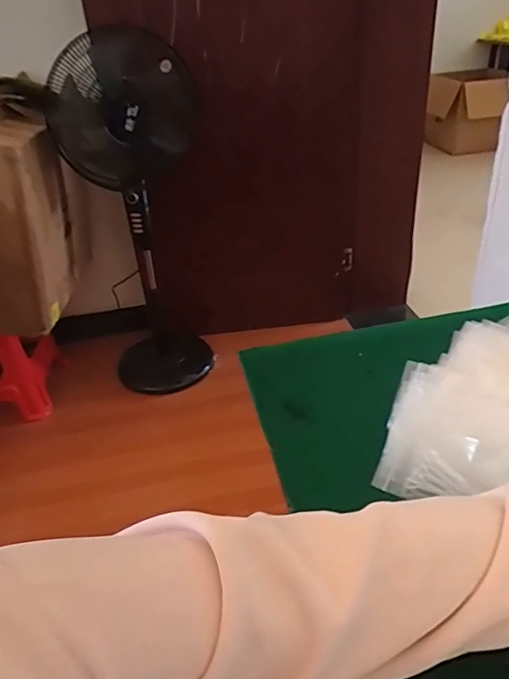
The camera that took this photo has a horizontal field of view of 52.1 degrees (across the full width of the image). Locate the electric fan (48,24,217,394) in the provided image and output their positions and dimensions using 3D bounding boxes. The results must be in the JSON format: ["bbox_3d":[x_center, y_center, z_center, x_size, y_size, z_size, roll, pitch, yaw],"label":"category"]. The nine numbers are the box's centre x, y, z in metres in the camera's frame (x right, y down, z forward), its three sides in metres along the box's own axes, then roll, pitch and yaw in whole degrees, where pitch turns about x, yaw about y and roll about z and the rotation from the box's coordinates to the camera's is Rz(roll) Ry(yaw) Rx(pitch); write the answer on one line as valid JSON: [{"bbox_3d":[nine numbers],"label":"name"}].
[{"bbox_3d":[-0.346,-0.353,1.730,0.430,1.126,0.404,-12,34,-11],"label":"electric fan"}]

